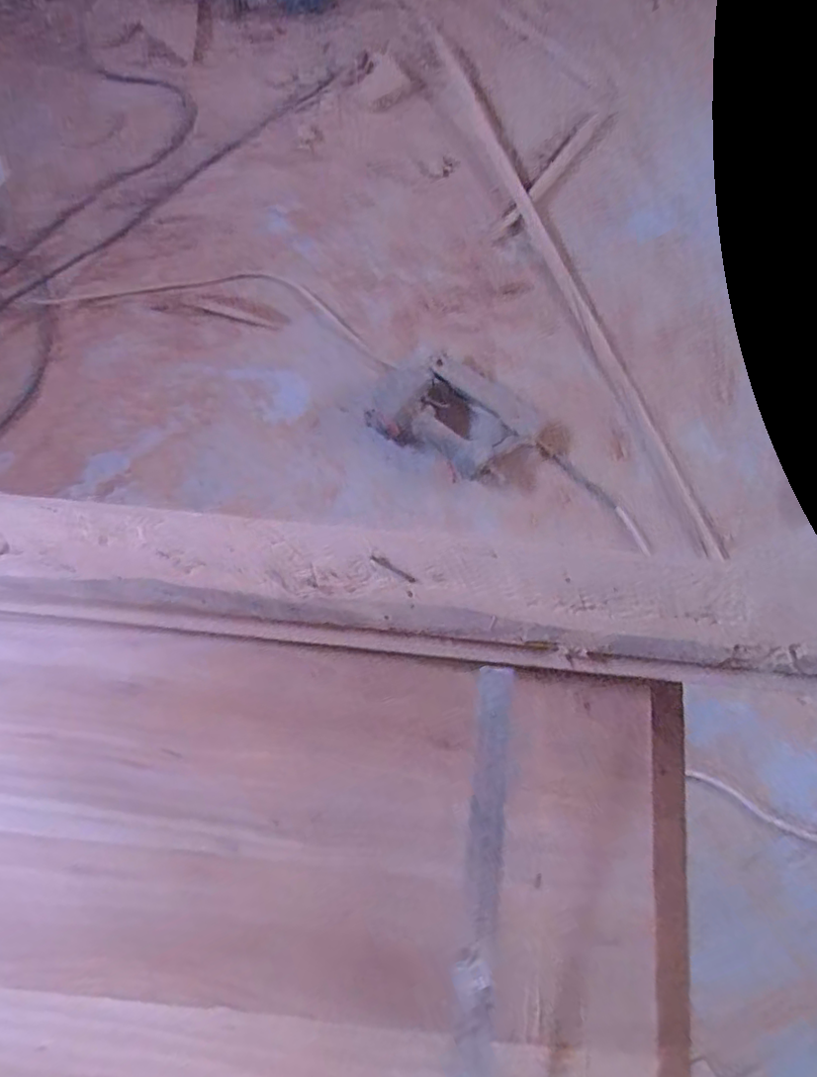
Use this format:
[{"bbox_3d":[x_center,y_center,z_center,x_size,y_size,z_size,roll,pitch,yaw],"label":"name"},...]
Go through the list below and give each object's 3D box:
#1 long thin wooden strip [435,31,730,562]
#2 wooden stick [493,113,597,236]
[{"bbox_3d":[0.264,-0.469,1.056,0.040,0.014,1.096,-20,73,-4],"label":"long thin wooden strip"},{"bbox_3d":[0.248,-0.653,1.122,0.021,0.010,0.316,35,77,12],"label":"wooden stick"}]

